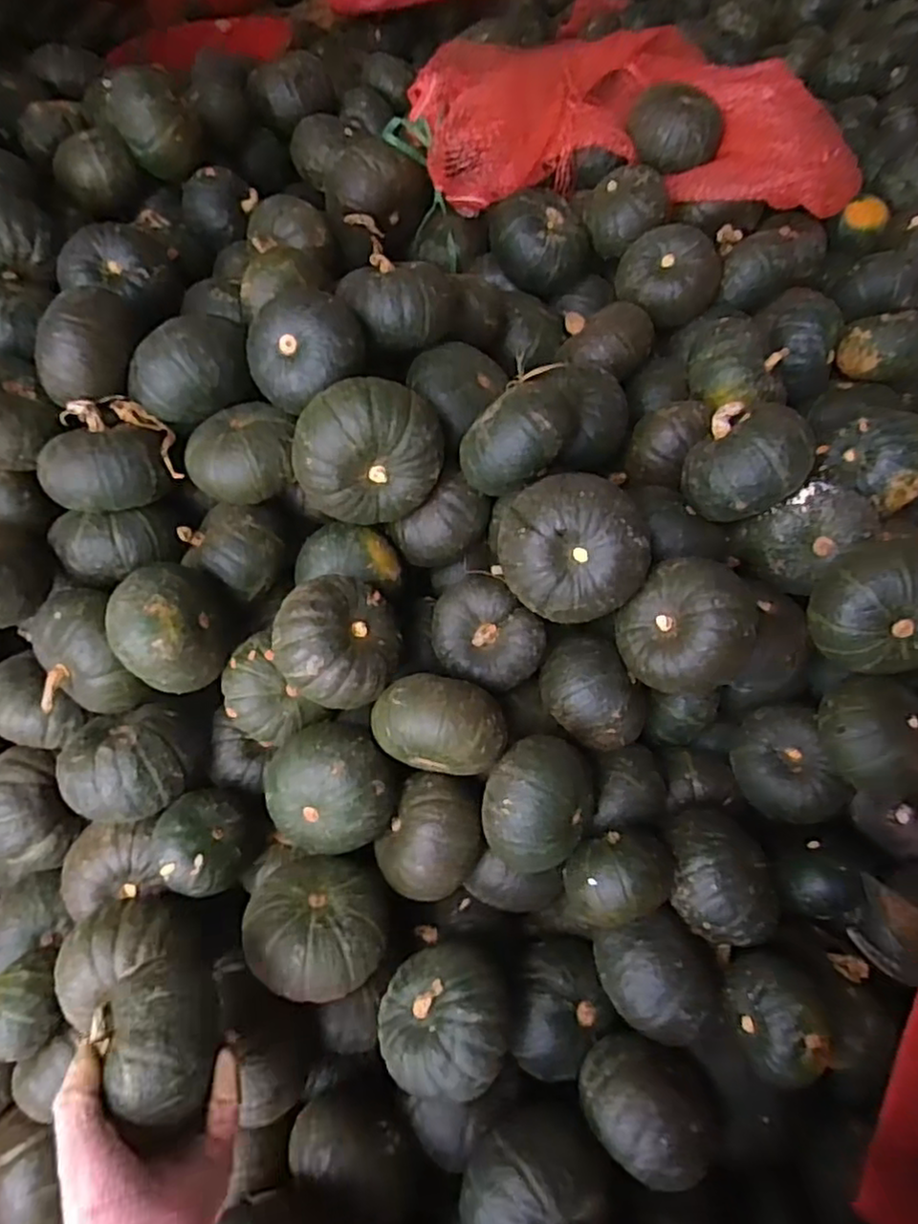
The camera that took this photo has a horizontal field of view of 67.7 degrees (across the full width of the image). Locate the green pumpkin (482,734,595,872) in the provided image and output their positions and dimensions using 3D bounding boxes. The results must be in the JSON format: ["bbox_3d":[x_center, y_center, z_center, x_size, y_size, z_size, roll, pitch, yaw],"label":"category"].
[{"bbox_3d":[0.062,0.150,0.542,0.082,0.078,0.096,38,70,19],"label":"green pumpkin"}]

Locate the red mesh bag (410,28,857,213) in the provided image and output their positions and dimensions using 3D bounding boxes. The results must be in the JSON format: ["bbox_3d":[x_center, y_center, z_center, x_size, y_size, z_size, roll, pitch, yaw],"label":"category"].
[{"bbox_3d":[0.206,-0.614,0.833,0.504,0.093,0.269,2,63,3],"label":"red mesh bag"}]

